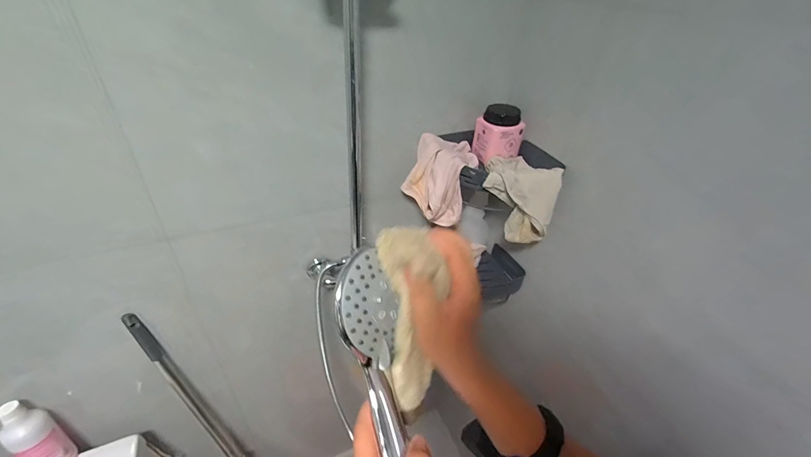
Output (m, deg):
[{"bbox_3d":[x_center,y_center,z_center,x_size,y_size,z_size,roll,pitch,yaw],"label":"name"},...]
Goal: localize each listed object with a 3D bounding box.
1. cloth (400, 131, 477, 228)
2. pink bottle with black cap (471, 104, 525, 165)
[{"bbox_3d":[0.074,-0.109,0.751,0.137,0.153,0.147,15,36,14],"label":"cloth"},{"bbox_3d":[0.208,-0.208,0.751,0.086,0.109,0.070,-10,38,-20],"label":"pink bottle with black cap"}]

